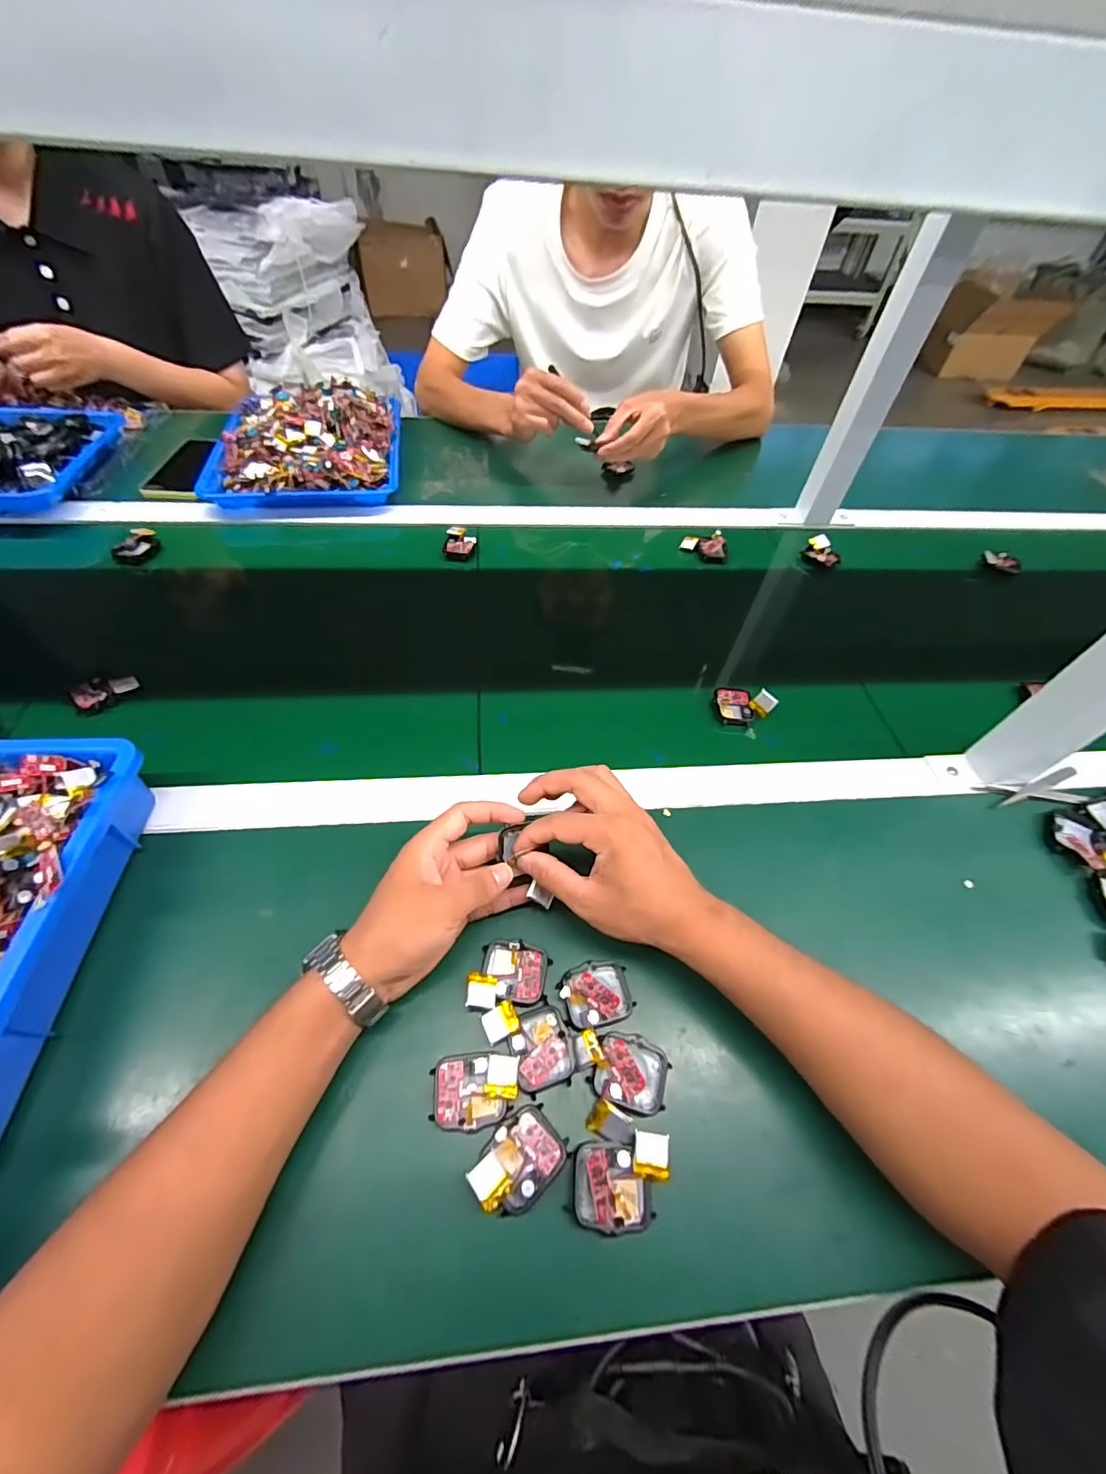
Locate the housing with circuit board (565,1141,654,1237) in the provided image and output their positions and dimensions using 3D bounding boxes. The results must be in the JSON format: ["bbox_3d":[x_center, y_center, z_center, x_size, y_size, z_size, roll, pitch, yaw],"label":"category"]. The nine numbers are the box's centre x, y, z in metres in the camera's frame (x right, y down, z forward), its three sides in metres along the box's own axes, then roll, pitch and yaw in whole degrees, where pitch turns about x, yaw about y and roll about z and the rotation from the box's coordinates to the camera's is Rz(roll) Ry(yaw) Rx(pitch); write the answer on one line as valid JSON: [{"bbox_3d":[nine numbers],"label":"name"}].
[{"bbox_3d":[0.033,0.253,0.292,0.043,0.010,0.038,8,54,1],"label":"housing with circuit board"}]

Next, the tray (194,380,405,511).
[{"bbox_3d":[-0.346,-0.422,0.737,0.247,0.063,0.272,-4,54,-8],"label":"tray"}]

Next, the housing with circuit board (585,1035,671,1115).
[{"bbox_3d":[0.049,0.208,0.322,0.045,0.016,0.037,18,54,8],"label":"housing with circuit board"}]

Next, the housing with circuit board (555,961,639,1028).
[{"bbox_3d":[0.030,0.171,0.348,0.046,0.014,0.039,-16,57,-15],"label":"housing with circuit board"}]

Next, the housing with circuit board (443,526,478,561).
[{"bbox_3d":[-0.117,-0.246,0.661,0.040,0.020,0.048,5,54,-1],"label":"housing with circuit board"}]

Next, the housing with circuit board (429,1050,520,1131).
[{"bbox_3d":[-0.046,0.213,0.315,0.051,0.014,0.038,-4,54,-7],"label":"housing with circuit board"}]

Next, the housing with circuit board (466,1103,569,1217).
[{"bbox_3d":[-0.020,0.240,0.293,0.051,0.015,0.038,-35,63,-26],"label":"housing with circuit board"}]

